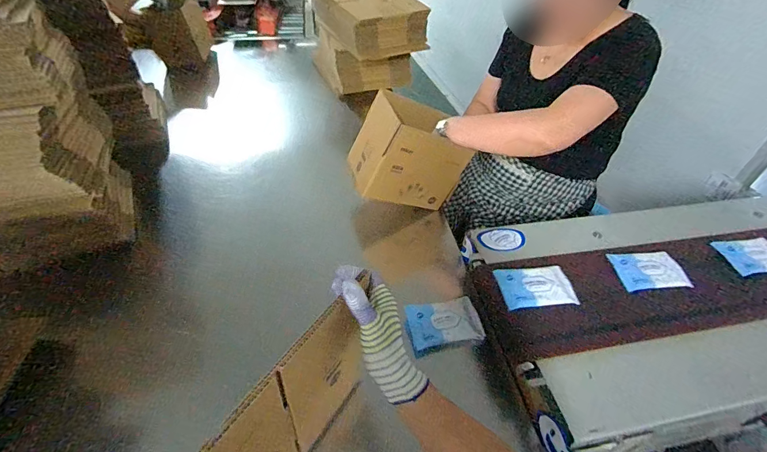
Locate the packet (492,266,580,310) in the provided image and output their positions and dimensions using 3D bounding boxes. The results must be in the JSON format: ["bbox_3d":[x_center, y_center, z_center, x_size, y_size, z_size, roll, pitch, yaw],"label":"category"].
[{"bbox_3d":[0.287,0.114,0.704,0.150,0.025,0.088,-8,45,-9],"label":"packet"}]

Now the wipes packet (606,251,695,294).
[{"bbox_3d":[0.541,0.090,0.763,0.160,0.020,0.101,-5,44,-6],"label":"wipes packet"}]

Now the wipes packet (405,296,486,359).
[{"bbox_3d":[0.117,0.185,0.720,0.142,0.034,0.087,-11,45,-11],"label":"wipes packet"}]

